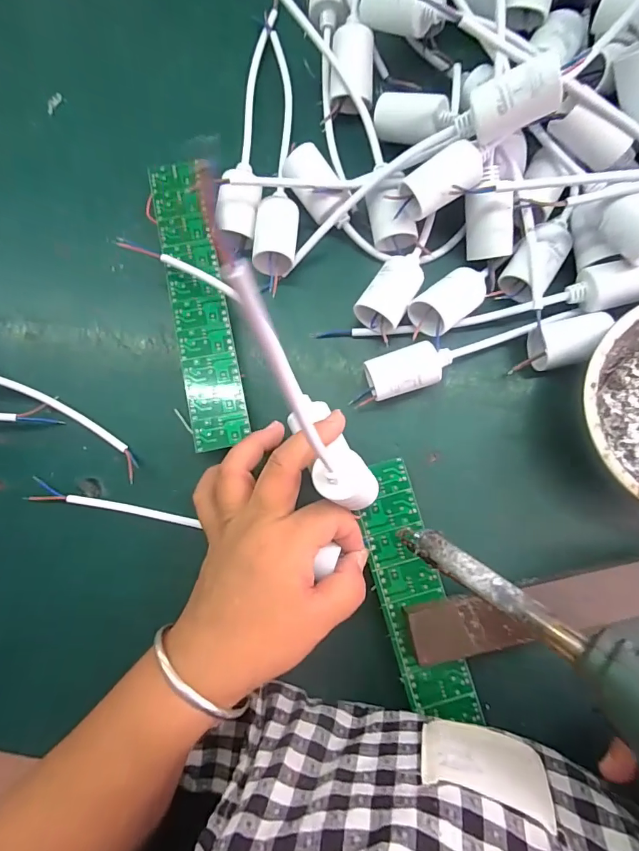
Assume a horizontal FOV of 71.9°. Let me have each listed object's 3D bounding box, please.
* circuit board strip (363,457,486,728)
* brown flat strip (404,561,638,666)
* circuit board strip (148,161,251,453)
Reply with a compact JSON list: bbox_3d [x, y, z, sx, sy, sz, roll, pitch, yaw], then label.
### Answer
[{"bbox_3d":[0.056,0.099,0.266,0.037,0.004,0.154,-16,82,-2],"label":"circuit board strip"},{"bbox_3d":[0.154,0.100,0.252,0.206,0.005,0.031,-11,78,-2],"label":"brown flat strip"},{"bbox_3d":[-0.080,-0.083,0.293,0.035,0.004,0.197,-11,82,-7],"label":"circuit board strip"}]

